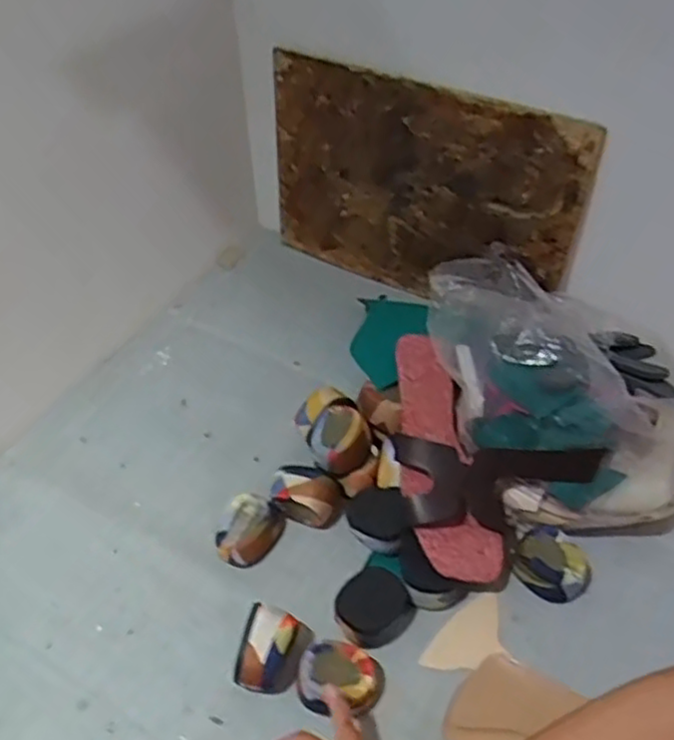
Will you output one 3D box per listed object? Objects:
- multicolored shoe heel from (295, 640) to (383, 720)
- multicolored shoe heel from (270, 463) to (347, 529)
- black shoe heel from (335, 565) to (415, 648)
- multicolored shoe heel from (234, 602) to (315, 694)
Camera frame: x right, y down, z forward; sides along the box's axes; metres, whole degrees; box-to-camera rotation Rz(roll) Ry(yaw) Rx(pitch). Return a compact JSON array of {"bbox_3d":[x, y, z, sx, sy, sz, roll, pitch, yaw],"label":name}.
[{"bbox_3d":[0.002,0.239,0.560,0.066,0.035,0.046,-2,46,-2],"label":"multicolored shoe heel"},{"bbox_3d":[-0.027,0.117,0.674,0.064,0.049,0.041,11,48,10],"label":"multicolored shoe heel"},{"bbox_3d":[0.029,0.203,0.606,0.062,0.031,0.054,-30,53,-25],"label":"black shoe heel"},{"bbox_3d":[-0.051,0.223,0.577,0.048,0.049,0.066,11,47,10],"label":"multicolored shoe heel"}]

